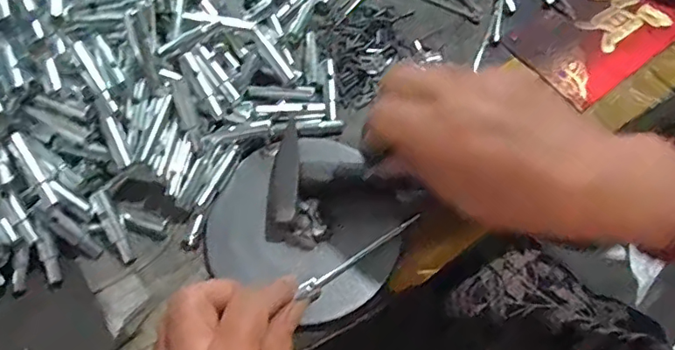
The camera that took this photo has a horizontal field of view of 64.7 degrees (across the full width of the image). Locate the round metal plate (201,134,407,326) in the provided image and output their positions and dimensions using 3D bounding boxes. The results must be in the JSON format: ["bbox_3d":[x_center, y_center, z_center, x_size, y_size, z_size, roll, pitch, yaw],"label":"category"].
[{"bbox_3d":[-0.020,0.027,0.347,0.123,0.015,0.110,28,68,13],"label":"round metal plate"}]

